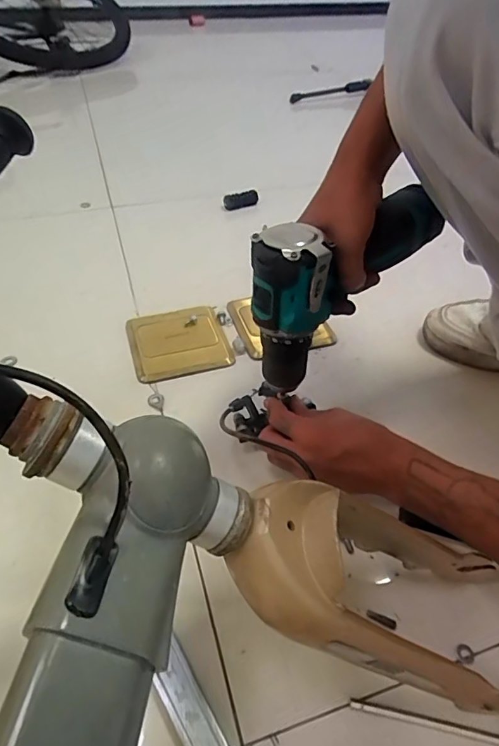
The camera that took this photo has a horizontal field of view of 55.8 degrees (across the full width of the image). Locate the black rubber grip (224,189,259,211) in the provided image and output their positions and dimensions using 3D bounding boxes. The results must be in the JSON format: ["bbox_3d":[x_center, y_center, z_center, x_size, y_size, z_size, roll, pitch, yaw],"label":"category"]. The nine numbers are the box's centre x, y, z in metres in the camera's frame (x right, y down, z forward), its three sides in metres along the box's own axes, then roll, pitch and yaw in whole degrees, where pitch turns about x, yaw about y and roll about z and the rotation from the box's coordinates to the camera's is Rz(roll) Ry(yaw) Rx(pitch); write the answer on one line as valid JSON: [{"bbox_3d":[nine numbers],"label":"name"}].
[{"bbox_3d":[-0.014,-0.317,0.866,0.065,0.030,0.019,-13,47,-15],"label":"black rubber grip"}]

